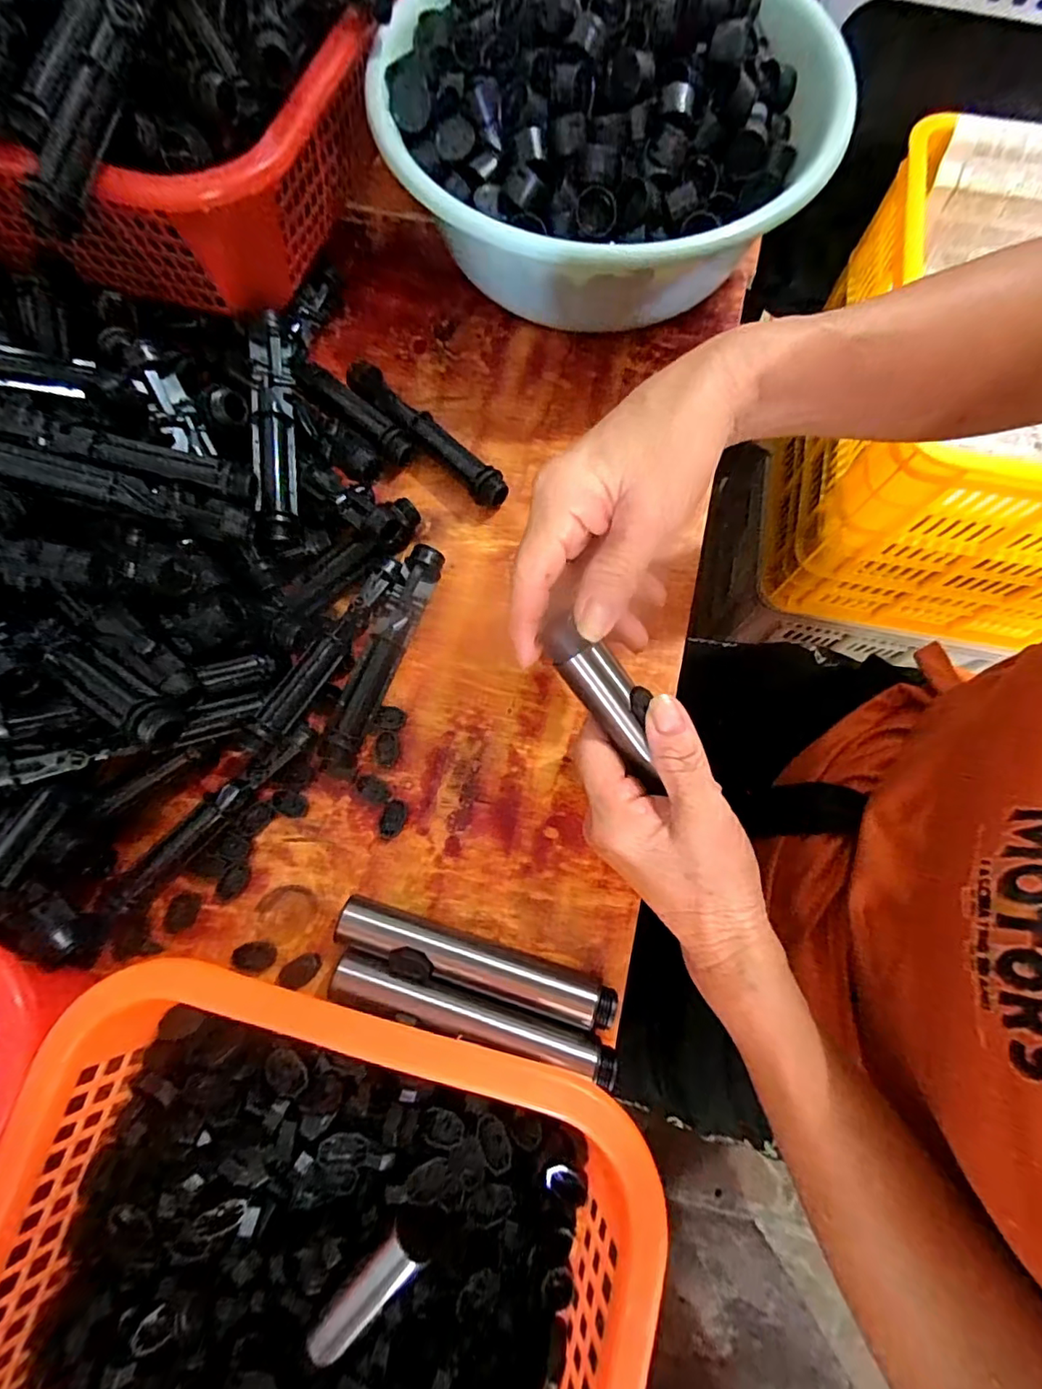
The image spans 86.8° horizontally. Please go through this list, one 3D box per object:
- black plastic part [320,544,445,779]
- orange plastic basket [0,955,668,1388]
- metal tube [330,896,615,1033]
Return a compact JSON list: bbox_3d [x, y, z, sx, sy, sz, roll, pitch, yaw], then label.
[{"bbox_3d":[-0.086,-0.022,0.340,0.023,0.023,0.148,20,76,6],"label":"black plastic part"},{"bbox_3d":[-0.101,0.296,0.207,0.234,0.072,0.331,14,76,4],"label":"orange plastic basket"},{"bbox_3d":[-0.024,0.143,0.297,0.149,0.023,0.024,17,76,5],"label":"metal tube"}]

